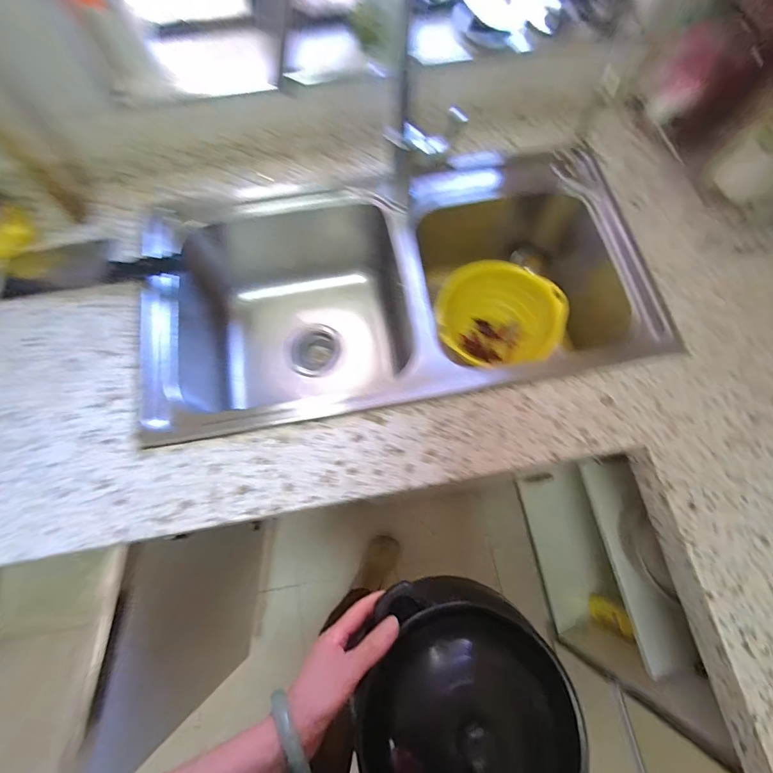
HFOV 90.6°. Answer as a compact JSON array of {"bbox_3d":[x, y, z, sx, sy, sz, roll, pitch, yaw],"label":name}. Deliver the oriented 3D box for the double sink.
[{"bbox_3d":[0.014,-0.158,0.673,0.746,0.228,0.446,-10,72,-3],"label":"double sink"}]

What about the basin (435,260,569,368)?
[{"bbox_3d":[0.210,-0.132,0.722,0.219,0.103,0.191,16,72,6],"label":"basin"}]

